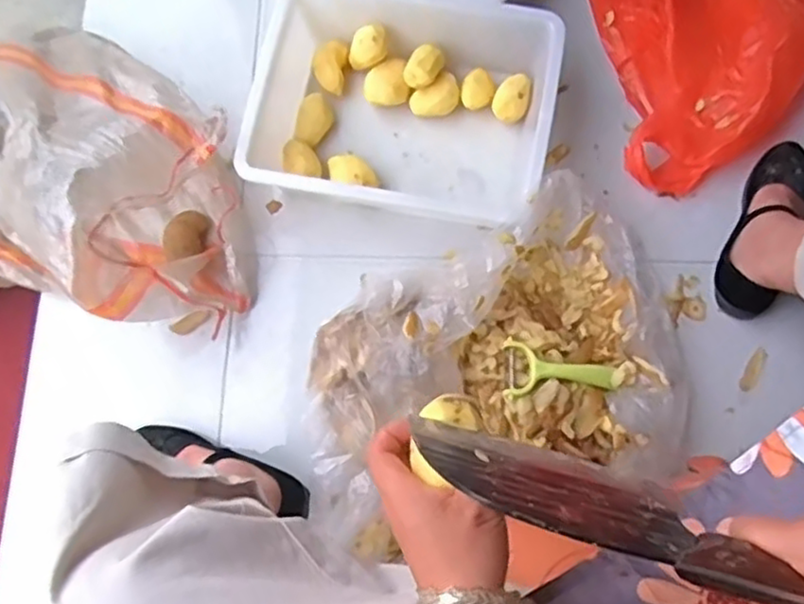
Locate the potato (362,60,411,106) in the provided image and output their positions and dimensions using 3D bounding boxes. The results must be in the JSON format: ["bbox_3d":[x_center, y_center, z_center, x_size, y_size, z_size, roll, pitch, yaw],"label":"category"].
[{"bbox_3d":[-0.021,-0.289,0.931,0.057,0.035,0.057,0,77,2],"label":"potato"}]

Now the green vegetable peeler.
[{"bbox_3d":[0.184,0.079,0.819,0.126,0.011,0.069,2,77,3],"label":"green vegetable peeler"}]

